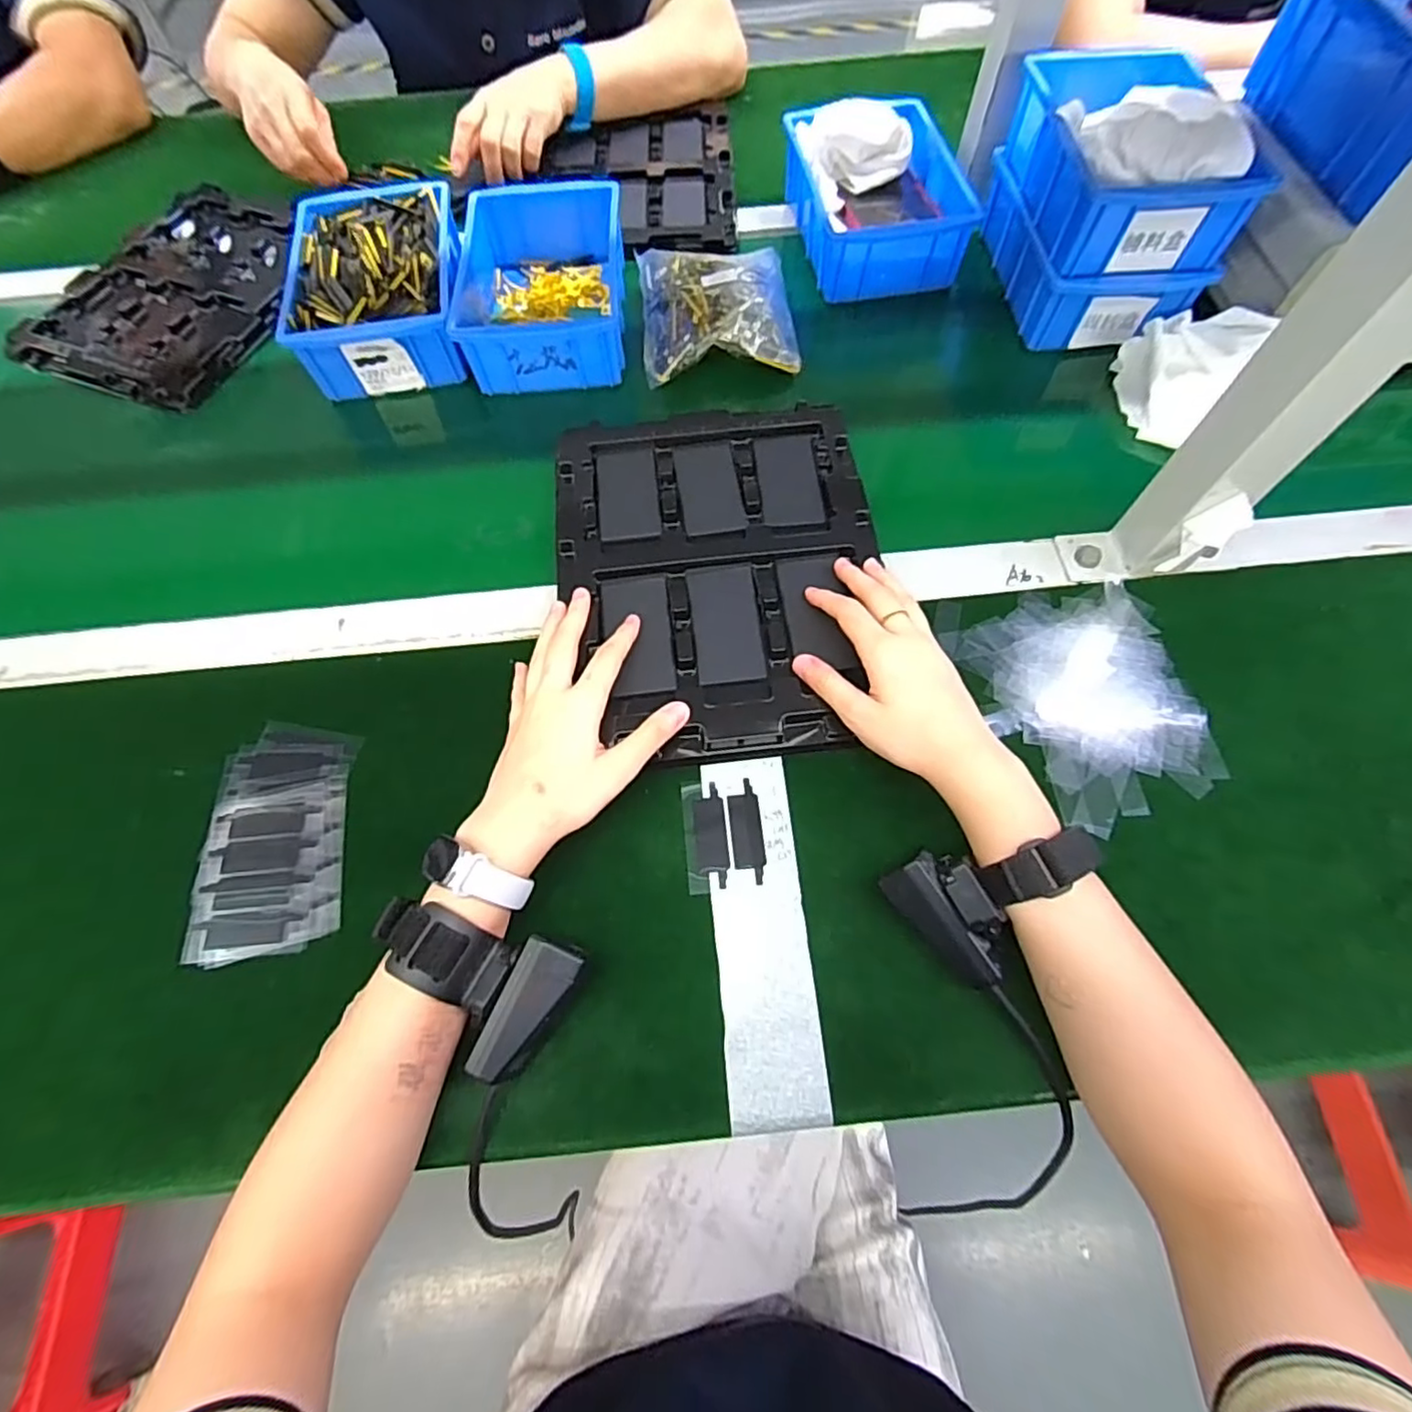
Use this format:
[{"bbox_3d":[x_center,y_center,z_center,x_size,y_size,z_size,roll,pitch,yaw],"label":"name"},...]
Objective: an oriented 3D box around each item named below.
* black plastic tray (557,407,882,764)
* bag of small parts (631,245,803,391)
[{"bbox_3d":[0.008,-0.099,0.447,0.214,0.025,0.279,-6,66,-1],"label":"black plastic tray"},{"bbox_3d":[0.009,-0.354,0.567,0.130,0.045,0.155,-5,66,-1],"label":"bag of small parts"}]

